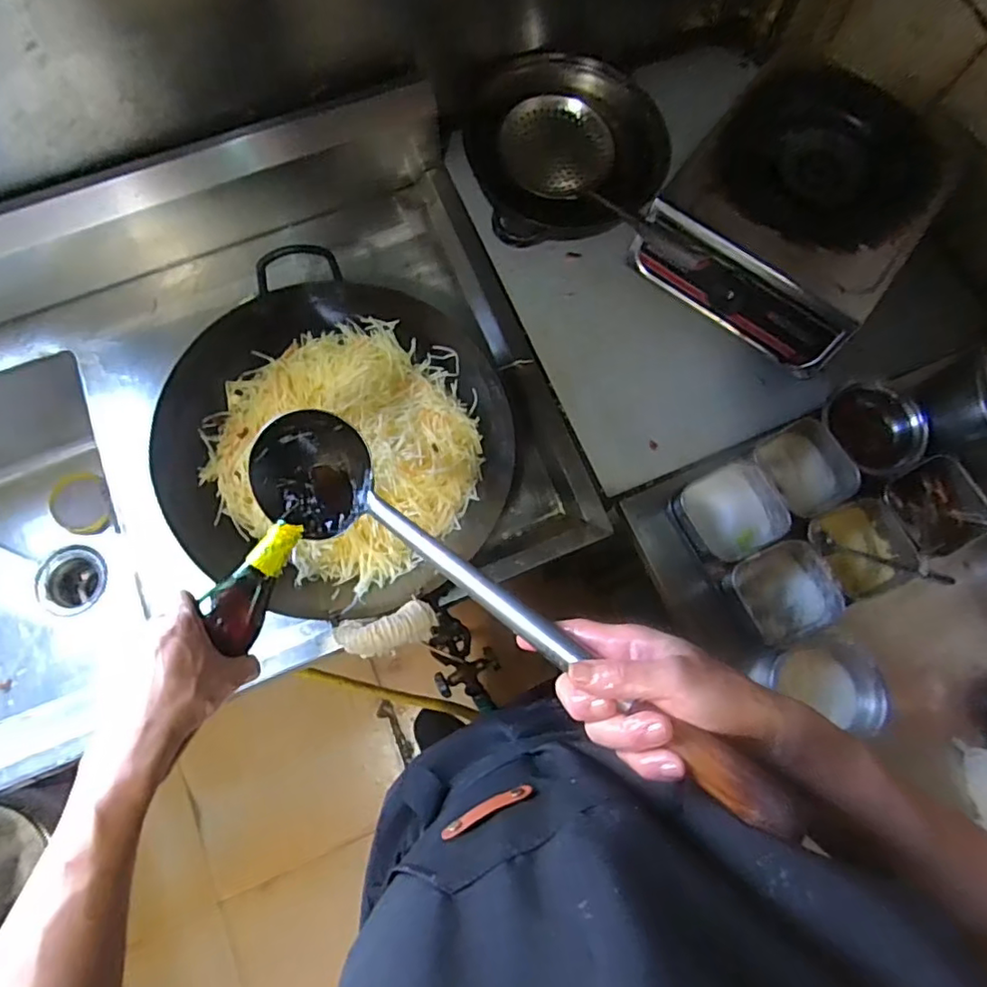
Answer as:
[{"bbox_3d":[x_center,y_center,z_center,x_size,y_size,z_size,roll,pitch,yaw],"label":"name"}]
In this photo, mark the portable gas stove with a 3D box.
[{"bbox_3d":[0.395,-0.371,0.771,0.301,0.111,0.369,37,79,8],"label":"portable gas stove"}]

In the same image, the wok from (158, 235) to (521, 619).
[{"bbox_3d":[-0.170,-0.063,0.667,0.374,0.092,0.371,0,76,0],"label":"wok"}]

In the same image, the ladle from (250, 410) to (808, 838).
[{"bbox_3d":[-0.023,0.070,0.450,0.492,0.089,0.100,30,76,35],"label":"ladle"}]

